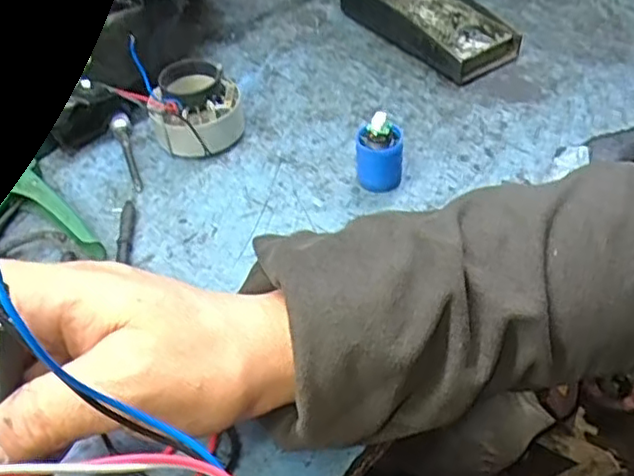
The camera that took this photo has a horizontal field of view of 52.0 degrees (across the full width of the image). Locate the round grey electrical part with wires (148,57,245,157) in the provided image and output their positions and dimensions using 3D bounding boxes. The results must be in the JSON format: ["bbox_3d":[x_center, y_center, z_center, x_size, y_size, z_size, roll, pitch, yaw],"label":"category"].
[{"bbox_3d":[-0.089,-0.094,0.479,0.066,0.053,0.055,-13,47,-6],"label":"round grey electrical part with wires"}]

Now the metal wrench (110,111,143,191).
[{"bbox_3d":[-0.142,-0.067,0.484,0.014,0.015,0.085,-17,48,-10],"label":"metal wrench"}]

